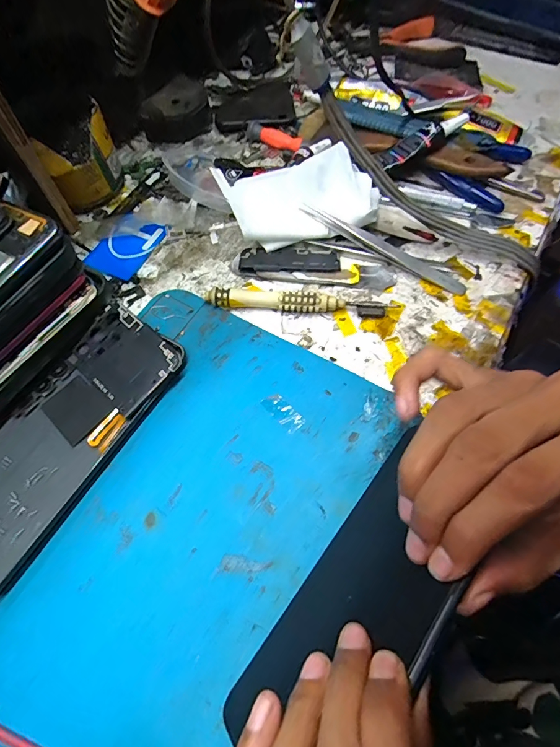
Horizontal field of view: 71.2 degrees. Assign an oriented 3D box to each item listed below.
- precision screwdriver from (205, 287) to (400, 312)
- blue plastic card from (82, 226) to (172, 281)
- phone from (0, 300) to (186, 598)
[{"bbox_3d":[0.014,-0.048,0.262,0.124,0.012,0.012,2,63,2],"label":"precision screwdriver"},{"bbox_3d":[-0.116,-0.097,0.295,0.040,0.004,0.056,22,65,12],"label":"blue plastic card"},{"bbox_3d":[-0.126,0.033,0.221,0.070,0.015,0.161,30,67,15],"label":"phone"}]

